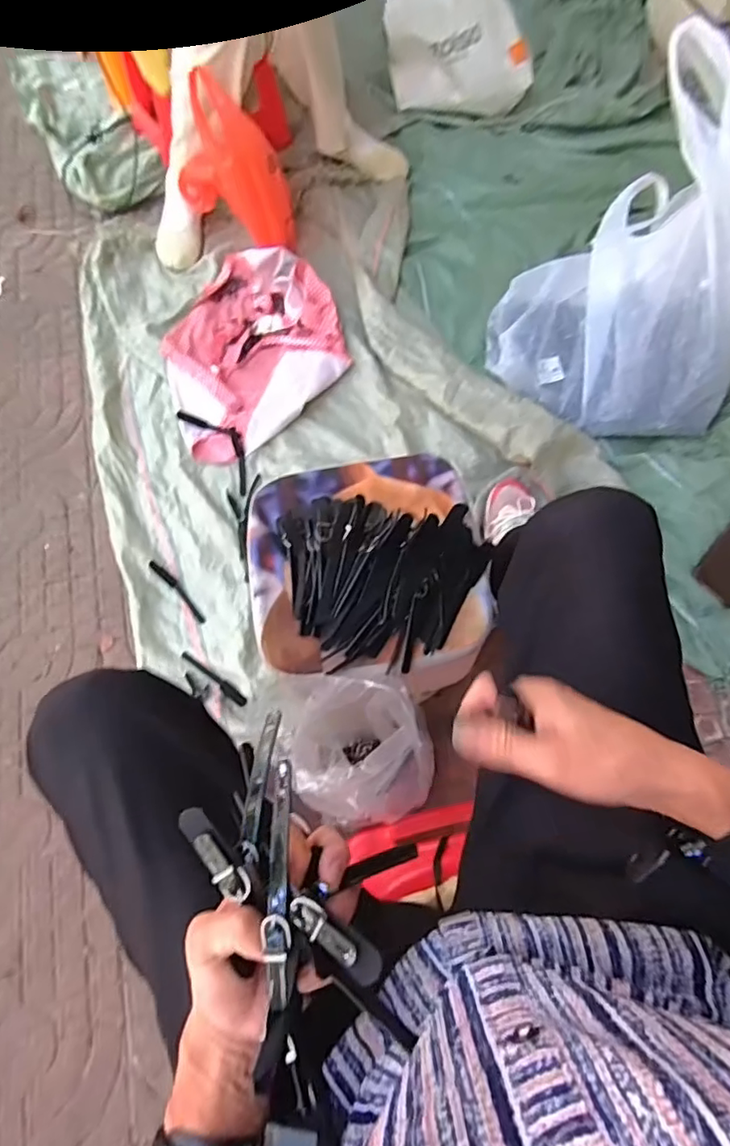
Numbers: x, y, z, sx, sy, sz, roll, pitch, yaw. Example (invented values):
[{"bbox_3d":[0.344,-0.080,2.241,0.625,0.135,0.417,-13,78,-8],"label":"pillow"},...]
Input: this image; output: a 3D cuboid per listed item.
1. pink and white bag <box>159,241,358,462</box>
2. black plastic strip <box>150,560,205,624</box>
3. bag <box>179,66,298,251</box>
[{"bbox_3d":[-0.220,-0.451,1.073,0.342,0.053,0.465,-17,67,-6],"label":"pink and white bag"},{"bbox_3d":[-0.301,0.028,0.904,0.018,0.018,0.138,-42,72,-15],"label":"black plastic strip"},{"bbox_3d":[-0.256,-0.783,1.062,0.232,0.283,0.109,37,72,14],"label":"bag"}]

